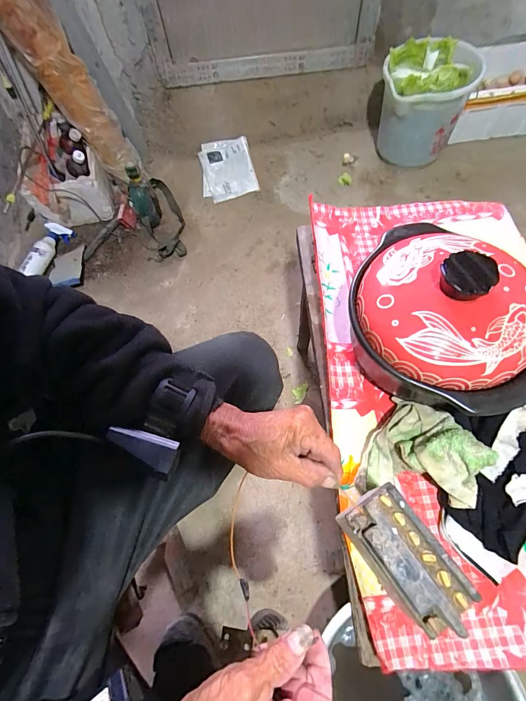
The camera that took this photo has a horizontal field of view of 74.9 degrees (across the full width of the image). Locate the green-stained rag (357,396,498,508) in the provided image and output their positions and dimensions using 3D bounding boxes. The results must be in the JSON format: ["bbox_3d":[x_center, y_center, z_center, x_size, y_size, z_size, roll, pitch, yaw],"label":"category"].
[{"bbox_3d":[0.203,0.126,0.437,0.126,0.085,0.124,15,67,12],"label":"green-stained rag"}]

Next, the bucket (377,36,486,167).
[{"bbox_3d":[0.488,-0.755,1.069,0.256,0.262,0.281,16,67,12],"label":"bucket"}]

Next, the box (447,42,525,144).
[{"bbox_3d":[0.812,-0.854,1.144,0.394,0.170,0.248,-7,64,1],"label":"box"}]

